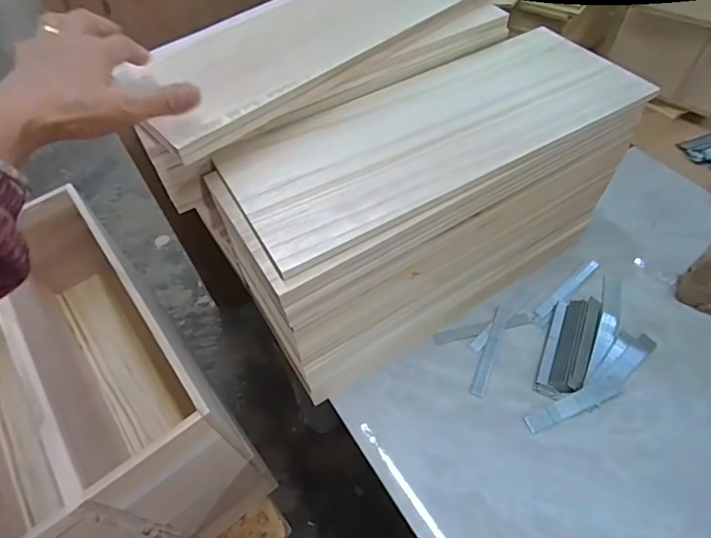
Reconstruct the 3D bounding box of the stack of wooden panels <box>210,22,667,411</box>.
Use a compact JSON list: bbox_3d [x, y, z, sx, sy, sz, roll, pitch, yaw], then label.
[{"bbox_3d":[0.079,-0.062,0.493,0.392,0.211,0.161,-28,58,-16],"label":"stack of wooden panels"}]

